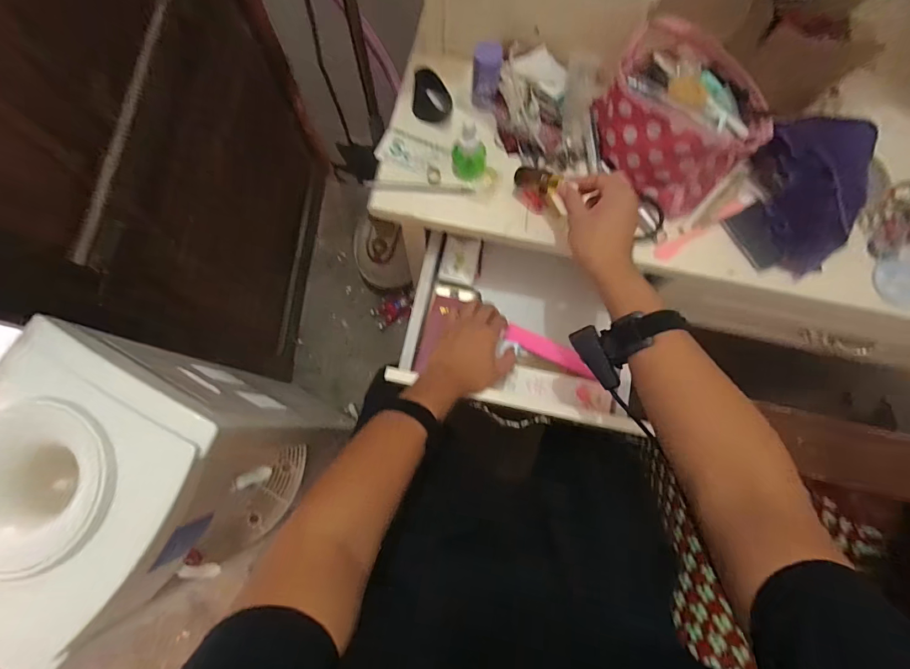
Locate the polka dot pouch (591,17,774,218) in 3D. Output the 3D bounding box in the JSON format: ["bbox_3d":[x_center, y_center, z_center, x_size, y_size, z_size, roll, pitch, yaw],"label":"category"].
[{"bbox_3d":[0.267,-0.258,0.494,0.161,0.098,0.182,-44,81,-10],"label":"polka dot pouch"}]

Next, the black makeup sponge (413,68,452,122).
[{"bbox_3d":[-0.029,-0.315,0.545,0.049,0.026,0.059,4,76,-1],"label":"black makeup sponge"}]

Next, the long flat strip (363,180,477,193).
[{"bbox_3d":[-0.046,-0.190,0.526,0.139,0.005,0.012,2,77,-1],"label":"long flat strip"}]

